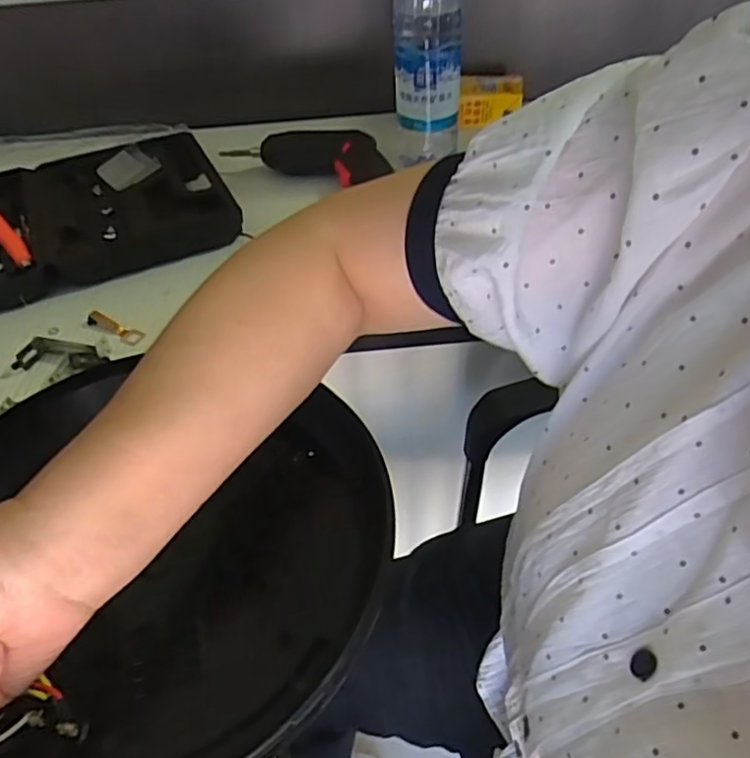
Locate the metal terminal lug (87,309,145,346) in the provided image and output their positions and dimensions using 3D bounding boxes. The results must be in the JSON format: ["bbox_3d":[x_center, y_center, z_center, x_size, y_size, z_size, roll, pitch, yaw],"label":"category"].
[{"bbox_3d":[-0.207,-0.042,0.483,0.055,0.008,0.014,22,52,24],"label":"metal terminal lug"}]

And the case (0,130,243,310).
[{"bbox_3d":[-0.315,-0.151,0.571,0.332,0.033,0.217,-20,48,-16],"label":"case"}]

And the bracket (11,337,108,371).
[{"bbox_3d":[-0.235,-0.020,0.456,0.066,0.016,0.023,-2,45,2],"label":"bracket"}]

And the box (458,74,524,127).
[{"bbox_3d":[0.133,-0.316,0.693,0.066,0.040,0.051,6,46,9],"label":"box"}]

